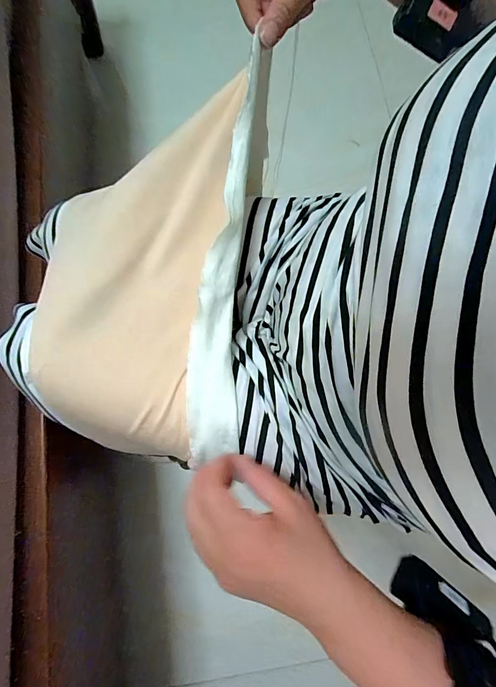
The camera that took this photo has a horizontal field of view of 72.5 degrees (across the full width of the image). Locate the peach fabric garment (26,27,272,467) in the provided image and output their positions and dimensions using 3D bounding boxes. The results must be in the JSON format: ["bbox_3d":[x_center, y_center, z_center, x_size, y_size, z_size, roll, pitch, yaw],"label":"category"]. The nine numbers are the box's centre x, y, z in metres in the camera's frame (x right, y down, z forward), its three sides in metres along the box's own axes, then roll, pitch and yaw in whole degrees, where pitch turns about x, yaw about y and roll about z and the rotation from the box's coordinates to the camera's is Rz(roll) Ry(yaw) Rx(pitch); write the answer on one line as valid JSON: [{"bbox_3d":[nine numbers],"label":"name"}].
[{"bbox_3d":[-0.099,-0.072,0.304,0.204,0.091,0.318,6,78,1],"label":"peach fabric garment"}]

